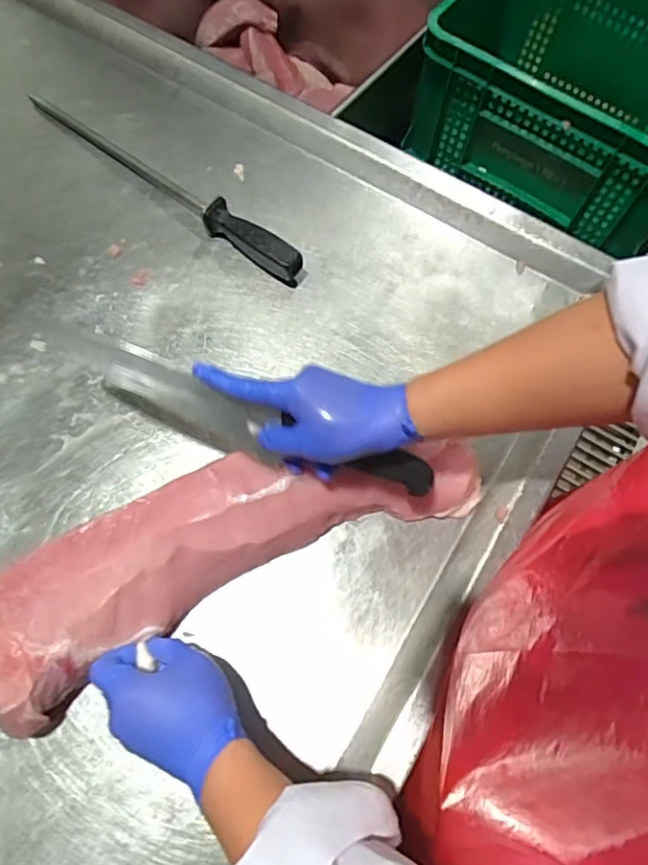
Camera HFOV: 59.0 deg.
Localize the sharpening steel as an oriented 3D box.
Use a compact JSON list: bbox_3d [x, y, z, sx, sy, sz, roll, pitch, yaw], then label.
[{"bbox_3d":[-0.187,-0.286,0.643,0.389,0.031,0.037,34,73,9],"label":"sharpening steel"}]

